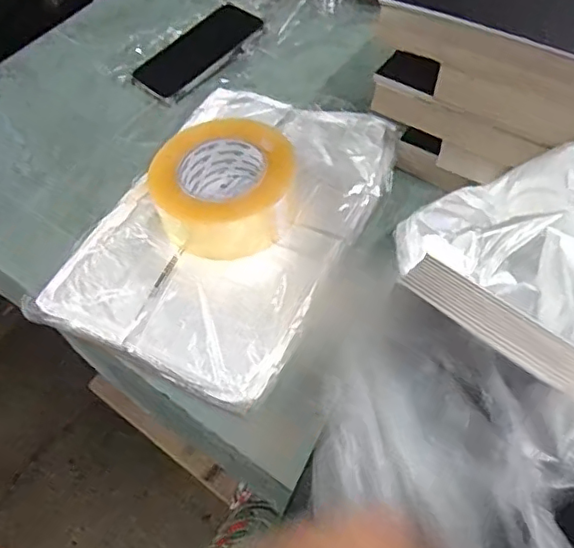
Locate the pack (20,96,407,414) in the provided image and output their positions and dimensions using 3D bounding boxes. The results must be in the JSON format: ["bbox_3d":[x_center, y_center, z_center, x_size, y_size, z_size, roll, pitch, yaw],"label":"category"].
[{"bbox_3d":[-0.049,-0.051,0.542,0.220,0.033,0.315,23,61,20],"label":"pack"}]

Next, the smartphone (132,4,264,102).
[{"bbox_3d":[-0.109,-0.270,0.702,0.078,0.008,0.162,36,71,25],"label":"smartphone"}]

